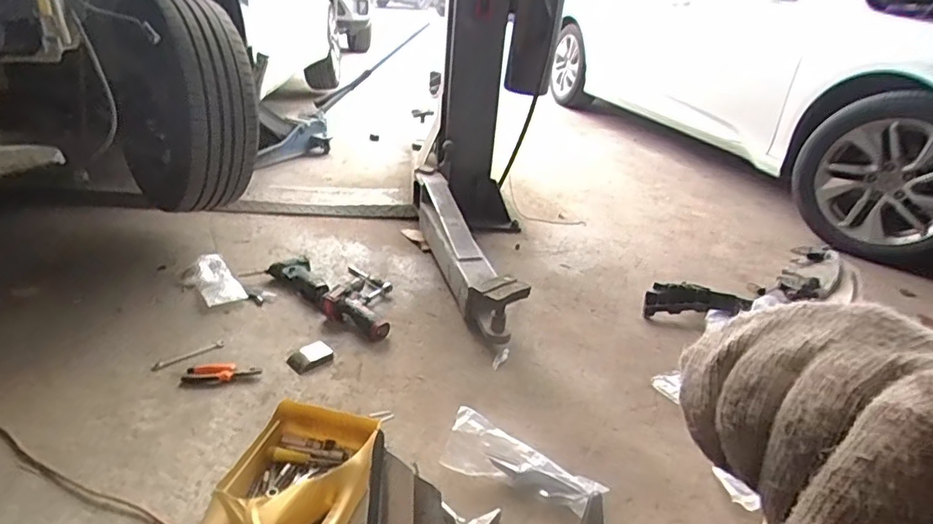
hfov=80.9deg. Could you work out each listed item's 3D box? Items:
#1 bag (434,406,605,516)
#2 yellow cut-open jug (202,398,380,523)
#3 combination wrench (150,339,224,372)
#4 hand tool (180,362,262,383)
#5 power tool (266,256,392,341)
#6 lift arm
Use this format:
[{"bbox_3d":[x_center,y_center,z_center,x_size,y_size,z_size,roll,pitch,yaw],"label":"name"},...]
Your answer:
[{"bbox_3d":[0.101,0.366,0.987,0.289,0.090,0.075,15,28,16],"label":"bag"},{"bbox_3d":[-0.274,0.372,0.894,0.209,0.091,0.290,9,27,5],"label":"yellow cut-open jug"},{"bbox_3d":[-0.630,0.212,1.246,0.160,0.006,0.030,-19,36,-40],"label":"combination wrench"},{"bbox_3d":[-0.527,0.240,1.186,0.151,0.021,0.048,-2,28,-17],"label":"hand tool"},{"bbox_3d":[-0.326,0.066,1.515,0.443,0.066,0.236,27,33,34],"label":"power tool"},{"bbox_3d":[-0.030,-0.052,1.665,0.113,0.197,0.854,-3,28,-17],"label":"lift arm"}]

